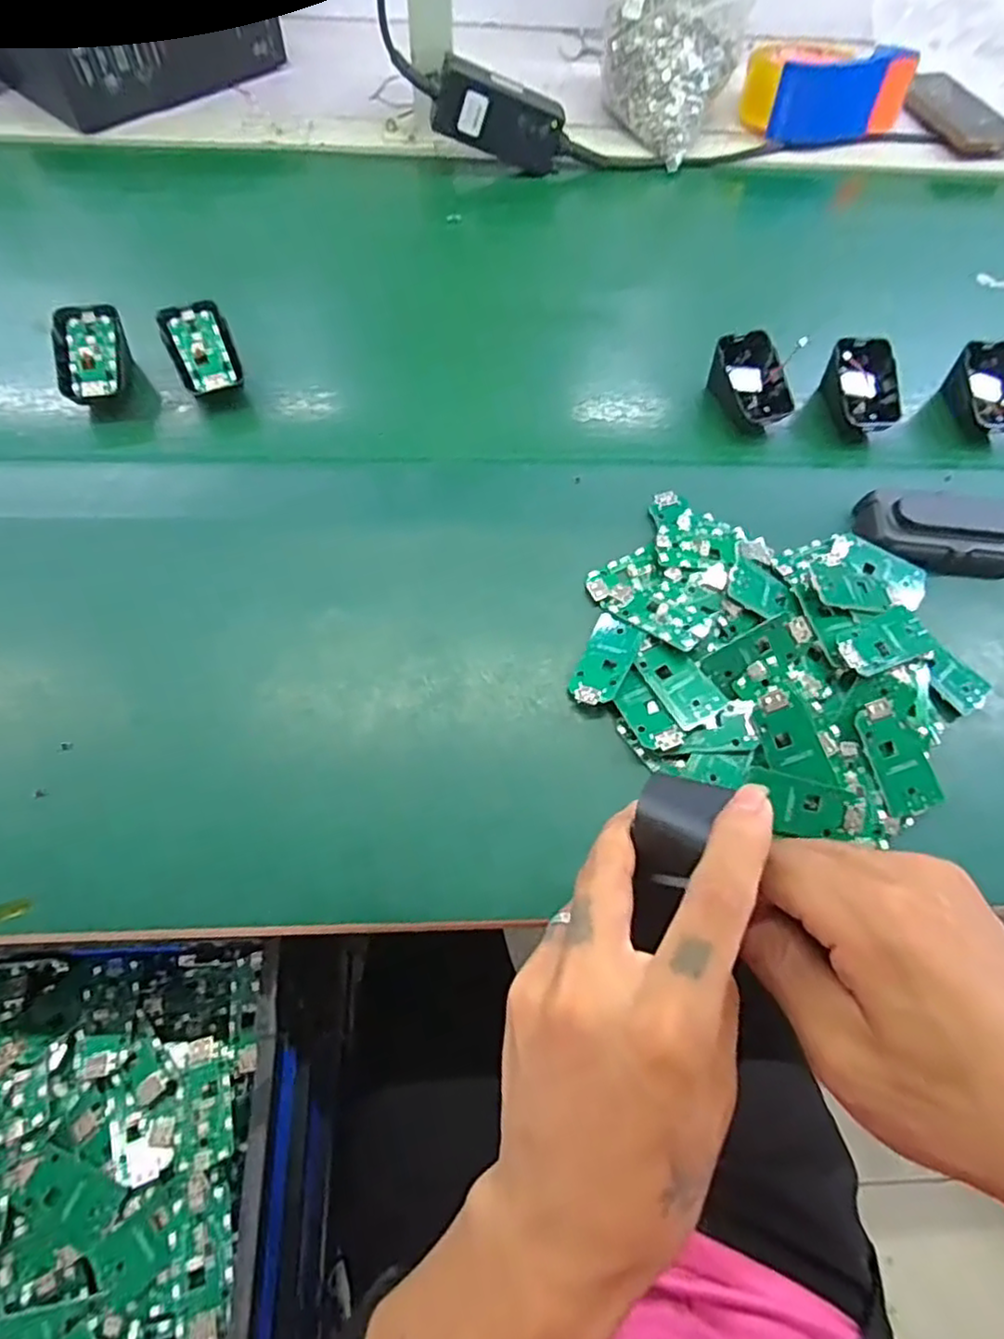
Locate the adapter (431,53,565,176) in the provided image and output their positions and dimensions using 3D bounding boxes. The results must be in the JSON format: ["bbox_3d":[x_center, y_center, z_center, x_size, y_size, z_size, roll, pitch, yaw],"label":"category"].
[{"bbox_3d":[-0.002,-0.494,0.593,0.118,0.058,0.031,9,62,-21],"label":"adapter"}]

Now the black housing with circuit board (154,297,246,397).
[{"bbox_3d":[-0.213,-0.223,0.474,0.043,0.045,0.064,-21,67,-12],"label":"black housing with circuit board"}]

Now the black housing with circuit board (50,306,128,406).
[{"bbox_3d":[-0.290,-0.219,0.465,0.043,0.032,0.070,-3,80,-16],"label":"black housing with circuit board"}]

